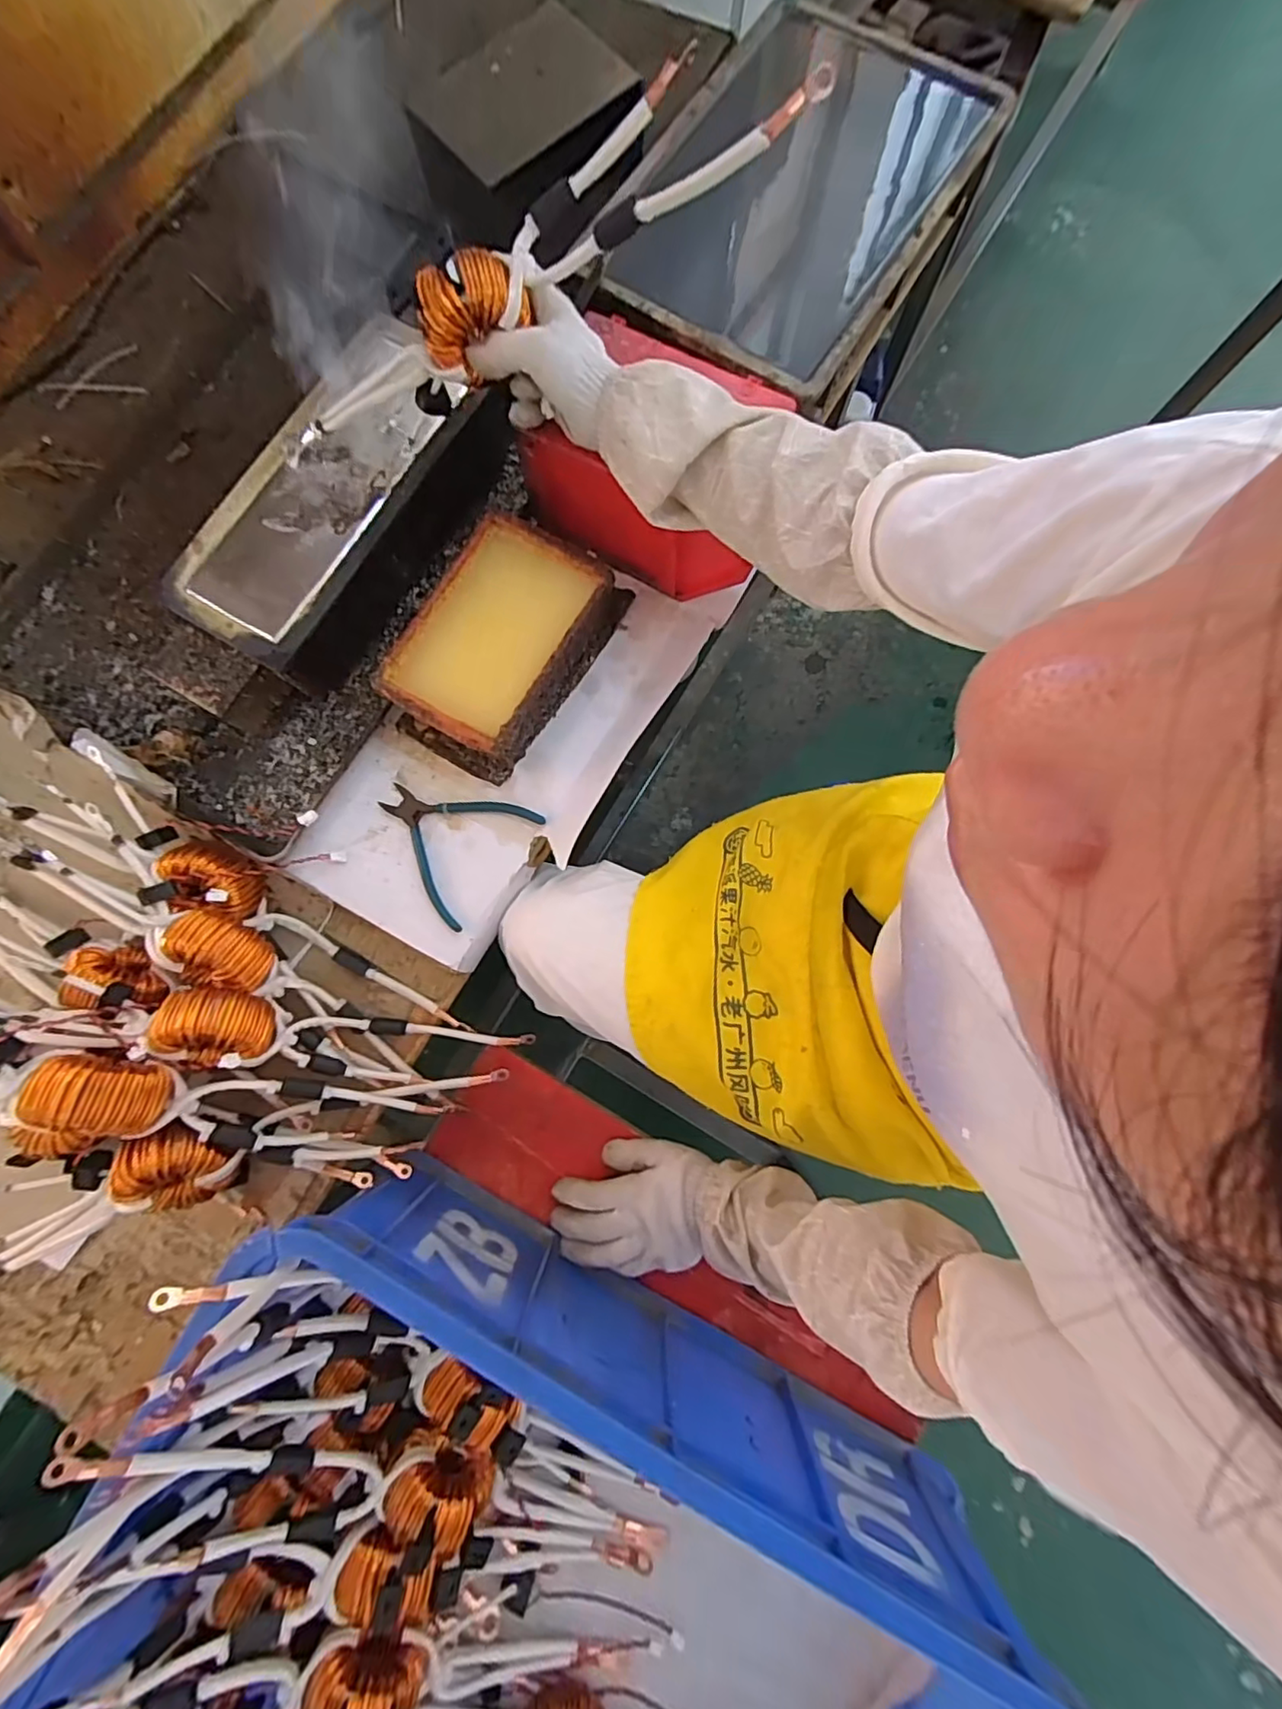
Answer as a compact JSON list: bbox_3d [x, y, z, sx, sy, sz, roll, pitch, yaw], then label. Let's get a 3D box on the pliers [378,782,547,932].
[{"bbox_3d":[-0.177,-0.021,0.549,0.131,0.007,0.125,38,83,7],"label":"pliers"}]

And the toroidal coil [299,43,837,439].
[{"bbox_3d":[-0.090,-0.412,0.418,0.419,0.067,0.083,-11,79,27],"label":"toroidal coil"}]

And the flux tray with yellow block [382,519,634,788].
[{"bbox_3d":[-0.127,-0.190,0.549,0.134,0.067,0.216,30,82,6],"label":"flux tray with yellow block"}]

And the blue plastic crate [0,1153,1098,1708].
[{"bbox_3d":[-0.061,0.567,0.418,0.596,0.207,0.414,26,81,5],"label":"blue plastic crate"}]

